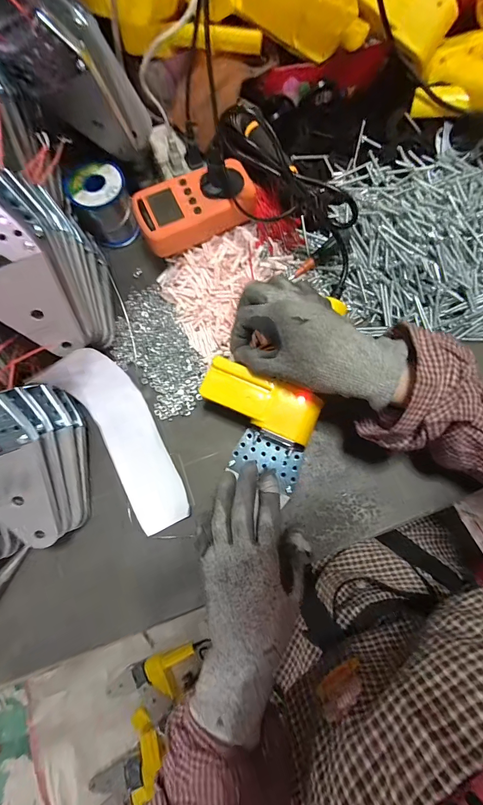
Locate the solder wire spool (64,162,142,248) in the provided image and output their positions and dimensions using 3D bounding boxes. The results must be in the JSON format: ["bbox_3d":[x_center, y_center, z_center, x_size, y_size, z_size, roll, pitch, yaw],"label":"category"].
[{"bbox_3d":[-0.161,-0.234,0.406,0.061,0.062,0.065,0,76,1],"label":"solder wire spool"}]

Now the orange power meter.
[{"bbox_3d":[-0.048,-0.212,0.378,0.130,0.040,0.074,-20,76,-4],"label":"orange power meter"}]

